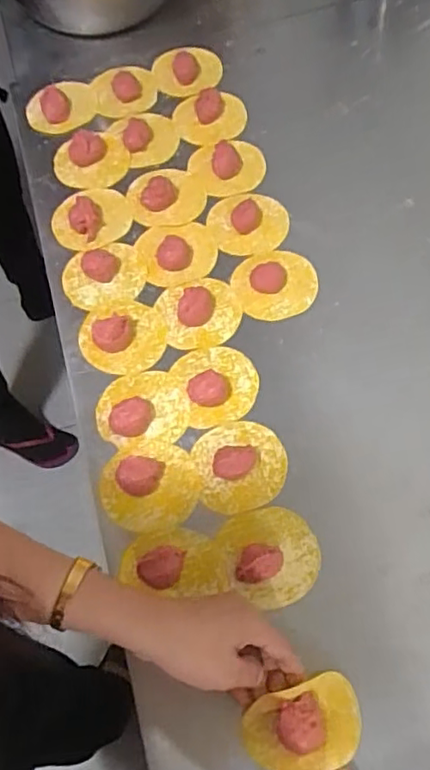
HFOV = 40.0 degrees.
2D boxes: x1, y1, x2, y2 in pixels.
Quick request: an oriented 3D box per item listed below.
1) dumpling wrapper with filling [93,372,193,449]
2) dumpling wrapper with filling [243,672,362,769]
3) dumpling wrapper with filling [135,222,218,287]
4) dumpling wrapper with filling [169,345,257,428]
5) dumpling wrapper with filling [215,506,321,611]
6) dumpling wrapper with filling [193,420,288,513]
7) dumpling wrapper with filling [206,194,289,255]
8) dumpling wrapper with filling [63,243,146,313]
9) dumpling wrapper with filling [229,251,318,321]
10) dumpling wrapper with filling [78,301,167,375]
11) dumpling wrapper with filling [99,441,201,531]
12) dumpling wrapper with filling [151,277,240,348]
[{"bbox_3d":[-0.068,0.019,0.549,0.085,0.022,0.072,-6,66,0],"label":"dumpling wrapper with filling"},{"bbox_3d":[0.065,0.248,0.431,0.085,0.025,0.055,-11,66,-3],"label":"dumpling wrapper with filling"},{"bbox_3d":[-0.039,-0.143,0.621,0.081,0.017,0.075,-6,66,0],"label":"dumpling wrapper with filling"},{"bbox_3d":[0.002,-0.004,0.549,0.076,0.024,0.078,-9,66,-2],"label":"dumpling wrapper with filling"},{"bbox_3d":[0.044,0.137,0.479,0.081,0.029,0.078,-1,66,2],"label":"dumpling wrapper with filling"},{"bbox_3d":[0.022,0.067,0.516,0.079,0.024,0.078,-1,66,2],"label":"dumpling wrapper with filling"},{"bbox_3d":[0.036,-0.174,0.631,0.085,0.011,0.074,-3,66,1],"label":"dumpling wrapper with filling"},{"bbox_3d":[-0.116,-0.115,0.612,0.085,0.028,0.072,-16,66,-5],"label":"dumpling wrapper with filling"},{"bbox_3d":[0.062,-0.104,0.602,0.083,0.014,0.076,-1,66,2],"label":"dumpling wrapper with filling"},{"bbox_3d":[-0.092,-0.050,0.575,0.082,0.028,0.076,-1,66,2],"label":"dumpling wrapper with filling"},{"bbox_3d":[-0.058,0.084,0.511,0.084,0.022,0.076,-5,66,0],"label":"dumpling wrapper with filling"},{"bbox_3d":[-0.015,-0.077,0.588,0.080,0.021,0.077,-1,66,2],"label":"dumpling wrapper with filling"}]

